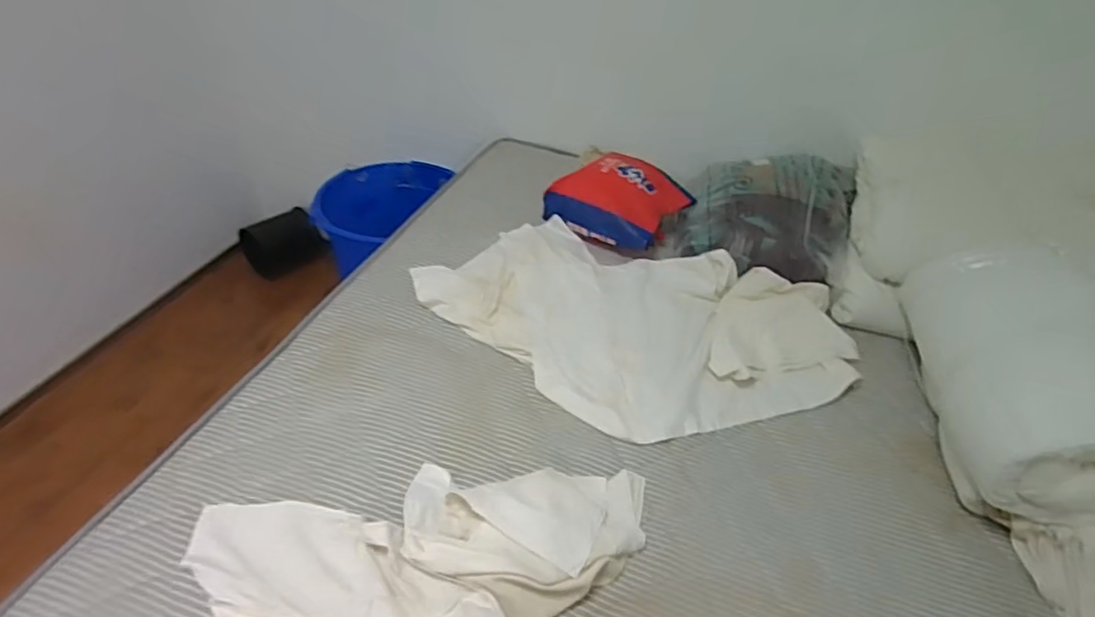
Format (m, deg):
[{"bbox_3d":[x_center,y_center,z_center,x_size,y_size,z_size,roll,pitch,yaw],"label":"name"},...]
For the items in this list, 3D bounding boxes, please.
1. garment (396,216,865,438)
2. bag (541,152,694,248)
[{"bbox_3d":[0.219,0.002,1.403,0.883,0.102,0.640,29,46,24],"label":"garment"},{"bbox_3d":[0.188,-0.285,1.635,0.328,0.186,0.233,28,45,22],"label":"bag"}]

